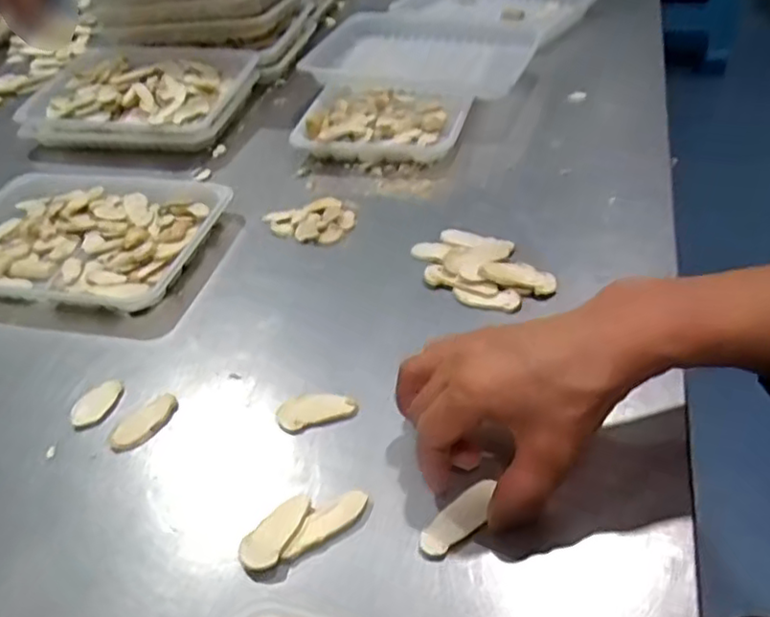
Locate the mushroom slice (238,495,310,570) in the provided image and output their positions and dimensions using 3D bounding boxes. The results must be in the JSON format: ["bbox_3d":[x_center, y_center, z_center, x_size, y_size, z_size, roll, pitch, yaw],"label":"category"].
[{"bbox_3d":[-0.060,0.117,0.350,0.024,0.005,0.045,12,46,20],"label":"mushroom slice"}]

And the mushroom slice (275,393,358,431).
[{"bbox_3d":[-0.043,0.063,0.412,0.049,0.005,0.022,-11,43,-4],"label":"mushroom slice"}]

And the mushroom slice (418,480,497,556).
[{"bbox_3d":[0.040,0.109,0.344,0.051,0.005,0.021,-36,50,-28],"label":"mushroom slice"}]

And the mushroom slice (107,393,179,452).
[{"bbox_3d":[-0.155,0.073,0.422,0.022,0.008,0.048,30,55,34],"label":"mushroom slice"}]

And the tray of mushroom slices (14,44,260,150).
[{"bbox_3d":[-0.274,-0.242,0.738,0.235,0.045,0.172,7,45,16],"label":"tray of mushroom slices"}]

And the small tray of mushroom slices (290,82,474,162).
[{"bbox_3d":[0.000,-0.188,0.656,0.160,0.031,0.115,2,44,11],"label":"small tray of mushroom slices"}]

